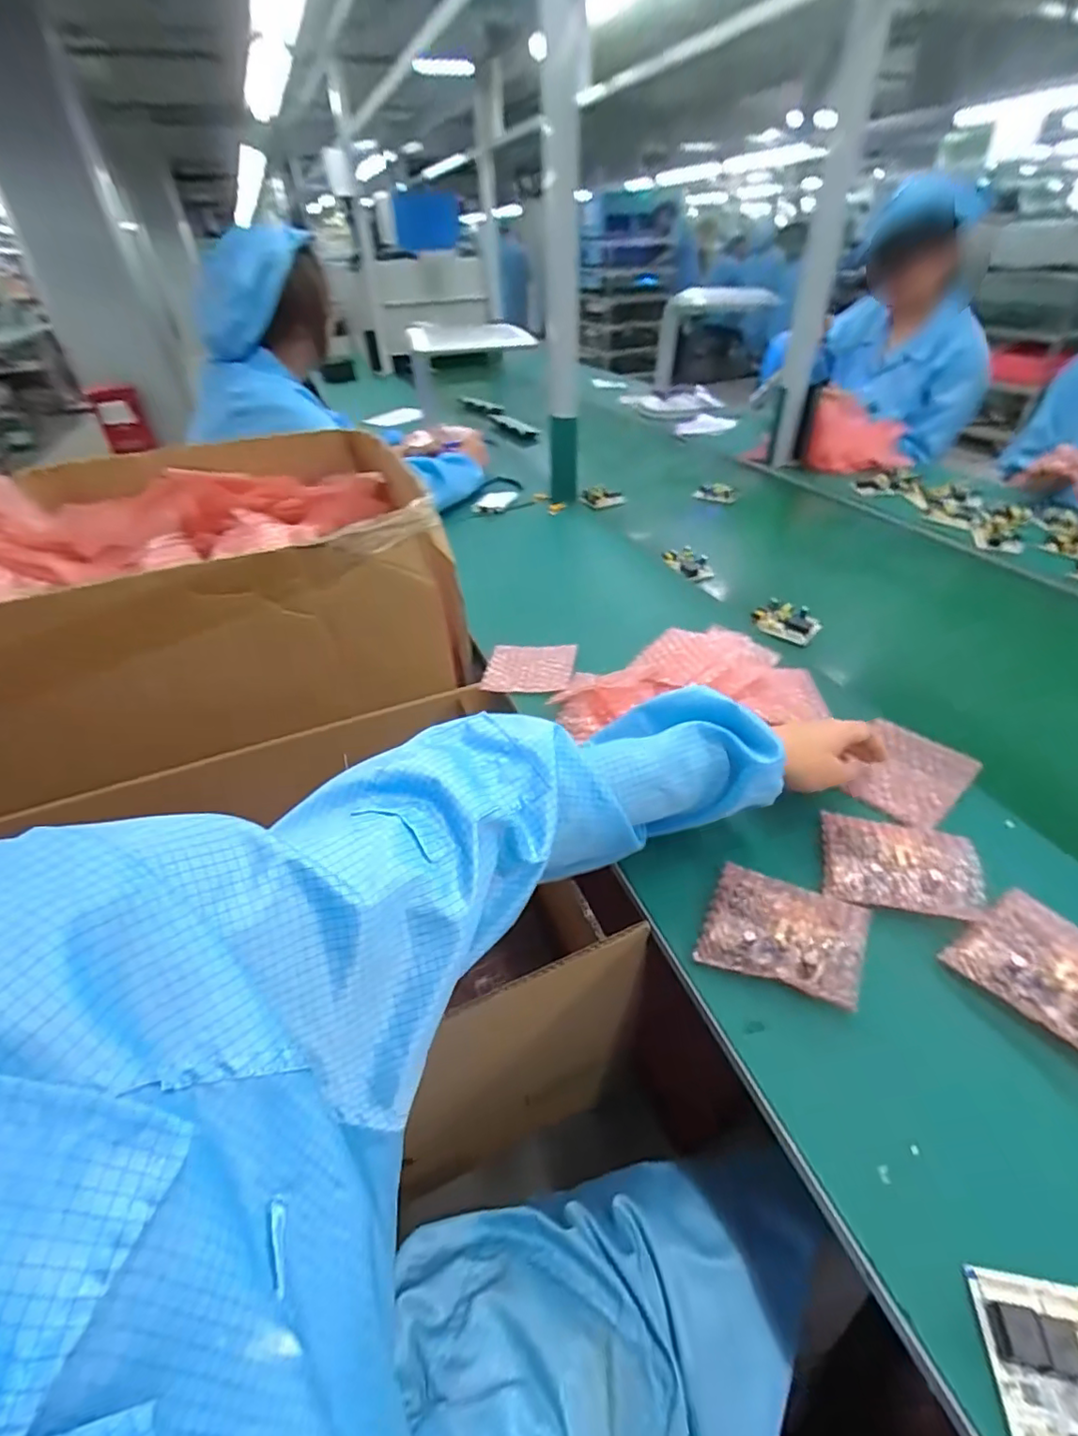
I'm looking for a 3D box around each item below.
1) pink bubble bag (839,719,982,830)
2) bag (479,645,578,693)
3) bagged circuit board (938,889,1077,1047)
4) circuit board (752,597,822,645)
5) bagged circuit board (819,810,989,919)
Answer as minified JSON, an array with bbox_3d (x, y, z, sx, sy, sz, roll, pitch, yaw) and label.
[{"bbox_3d":[0.363,0.054,0.573,0.120,0.018,0.094,-32,47,-30],"label":"pink bubble bag"},{"bbox_3d":[-0.012,-0.068,0.751,0.113,0.018,0.093,5,38,9],"label":"bag"},{"bbox_3d":[0.366,0.179,0.392,0.091,0.032,0.121,-22,42,-25],"label":"bagged circuit board"},{"bbox_3d":[0.353,-0.141,0.822,0.068,0.028,0.085,-28,45,-31],"label":"circuit board"},{"bbox_3d":[0.296,0.118,0.472,0.108,0.023,0.086,11,39,16],"label":"bagged circuit board"}]

